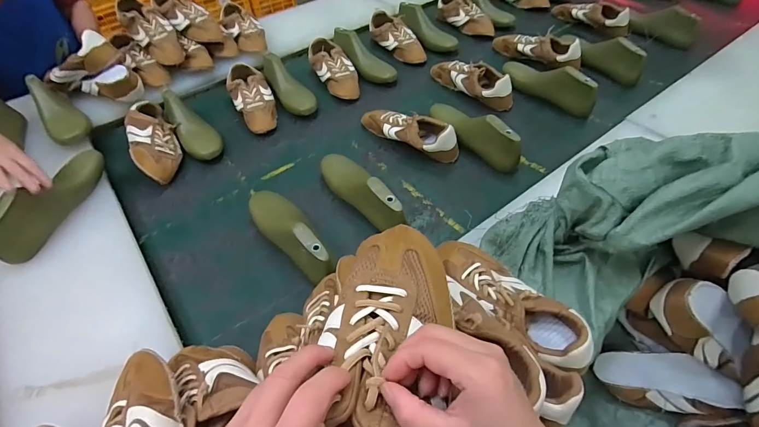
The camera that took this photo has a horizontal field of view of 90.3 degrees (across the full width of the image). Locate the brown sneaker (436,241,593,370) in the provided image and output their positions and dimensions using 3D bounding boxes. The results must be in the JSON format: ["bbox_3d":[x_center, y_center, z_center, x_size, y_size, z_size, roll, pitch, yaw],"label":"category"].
[{"bbox_3d":[0.189,0.120,0.561,0.099,0.068,0.258,-32,57,-21],"label":"brown sneaker"}]

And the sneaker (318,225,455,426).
[{"bbox_3d":[0.010,0.121,0.276,0.086,0.081,0.249,3,56,6],"label":"sneaker"}]

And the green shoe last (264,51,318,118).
[{"bbox_3d":[-0.255,-0.351,1.025,0.071,0.067,0.242,-31,68,-22],"label":"green shoe last"}]

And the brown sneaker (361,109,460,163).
[{"bbox_3d":[0.063,-0.198,0.897,0.267,0.078,0.088,29,57,26],"label":"brown sneaker"}]

